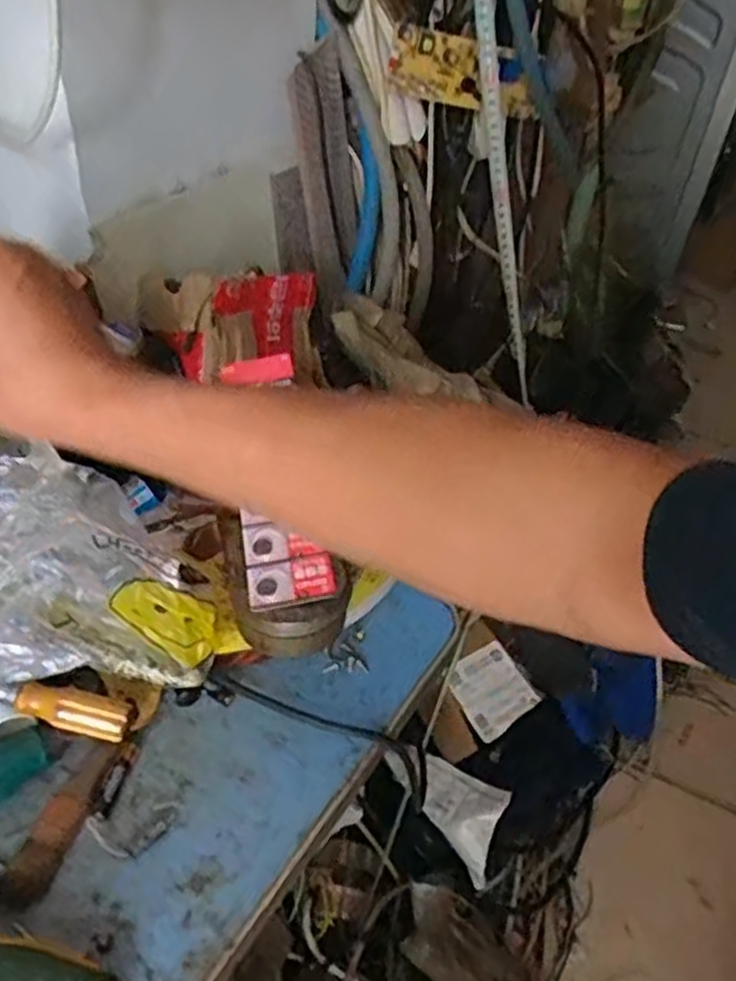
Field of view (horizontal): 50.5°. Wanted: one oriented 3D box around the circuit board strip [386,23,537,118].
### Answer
[{"bbox_3d":[0.098,-0.413,0.772,0.151,0.059,0.028,6,39,-20],"label":"circuit board strip"}]

